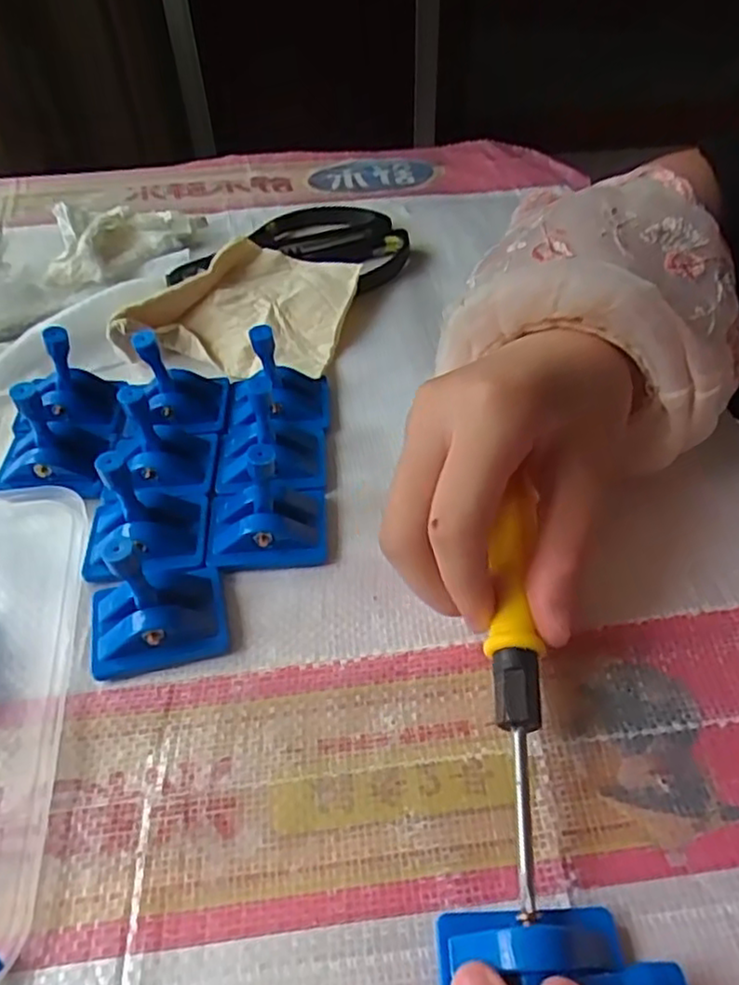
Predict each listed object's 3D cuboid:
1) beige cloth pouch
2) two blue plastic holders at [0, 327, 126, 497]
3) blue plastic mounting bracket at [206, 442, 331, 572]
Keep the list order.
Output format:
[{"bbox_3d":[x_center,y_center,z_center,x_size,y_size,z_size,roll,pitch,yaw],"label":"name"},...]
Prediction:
[{"bbox_3d":[-0.062,-0.095,0.342,0.102,0.024,0.083,5,49,5],"label":"beige cloth pouch"},{"bbox_3d":[-0.132,-0.038,0.281,0.043,0.042,0.066,0,49,1],"label":"two blue plastic holders"},{"bbox_3d":[-0.039,0.000,0.245,0.044,0.040,0.034,-3,49,-2],"label":"blue plastic mounting bracket"}]

